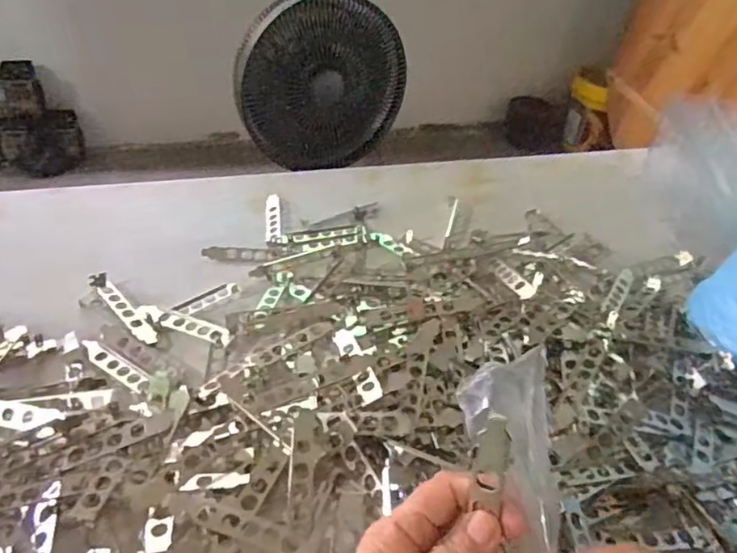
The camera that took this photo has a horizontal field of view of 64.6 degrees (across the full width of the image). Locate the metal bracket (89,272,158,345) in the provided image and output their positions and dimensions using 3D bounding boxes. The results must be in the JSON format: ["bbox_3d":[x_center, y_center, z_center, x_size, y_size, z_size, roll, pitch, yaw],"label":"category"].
[{"bbox_3d":[-0.254,0.032,0.603,0.120,0.008,0.020,35,47,31],"label":"metal bracket"}]

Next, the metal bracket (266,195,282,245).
[{"bbox_3d":[-0.122,-0.075,0.751,0.019,0.005,0.106,-2,39,-9],"label":"metal bracket"}]

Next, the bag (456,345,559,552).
[{"bbox_3d":[0.085,0.118,0.318,0.048,0.022,0.150,-2,64,-10],"label":"bag"}]

